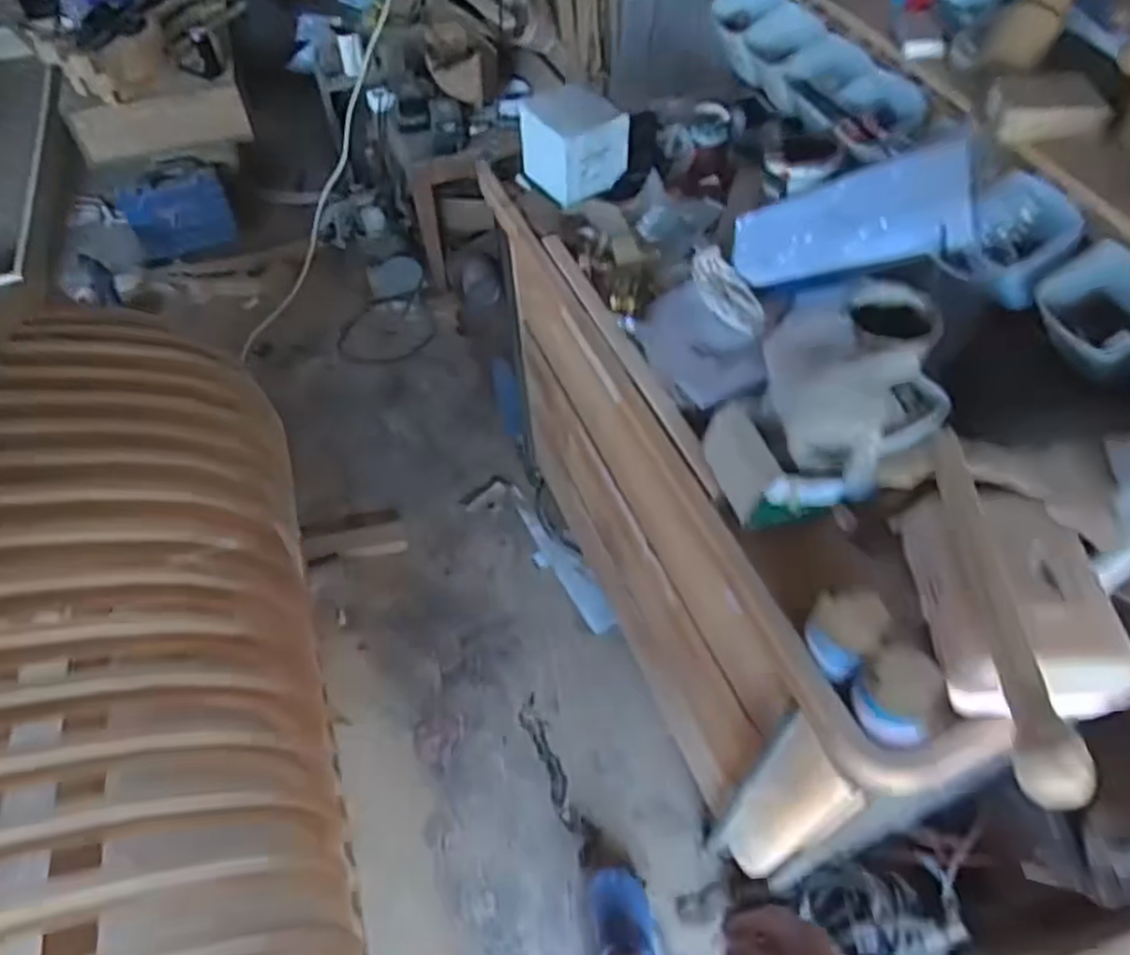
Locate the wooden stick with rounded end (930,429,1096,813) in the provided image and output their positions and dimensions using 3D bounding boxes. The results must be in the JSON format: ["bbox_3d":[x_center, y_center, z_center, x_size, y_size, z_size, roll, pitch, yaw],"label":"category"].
[{"bbox_3d":[0.378,0.094,0.655,0.043,0.068,0.359,4,54,5],"label":"wooden stick with rounded end"}]

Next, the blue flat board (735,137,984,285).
[{"bbox_3d":[0.368,-0.333,0.973,0.297,0.033,0.186,-10,54,33],"label":"blue flat board"}]

